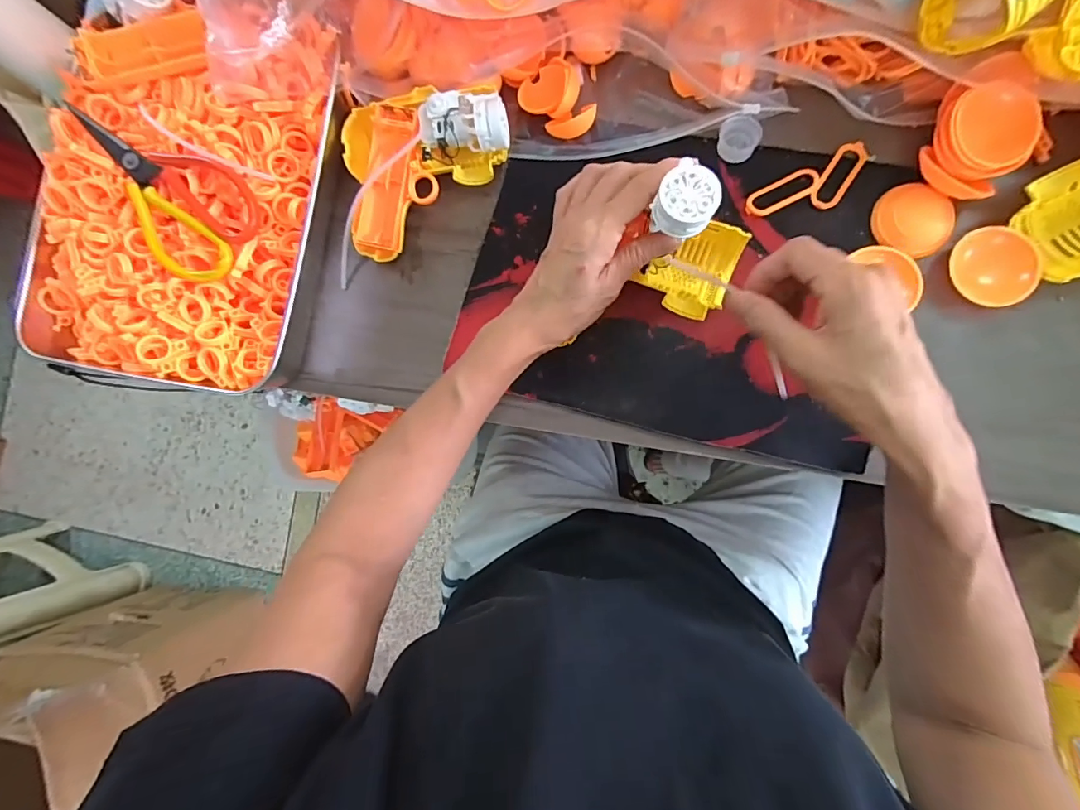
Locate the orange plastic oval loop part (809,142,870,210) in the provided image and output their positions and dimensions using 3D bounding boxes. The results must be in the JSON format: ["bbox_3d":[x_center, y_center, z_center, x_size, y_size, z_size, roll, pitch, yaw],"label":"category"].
[{"bbox_3d":[0.225,-0.172,0.353,0.023,0.005,0.056,34,92,9],"label":"orange plastic oval loop part"}]

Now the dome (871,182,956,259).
[{"bbox_3d":[0.266,-0.132,0.335,0.051,0.013,0.043,44,93,8],"label":"dome"}]

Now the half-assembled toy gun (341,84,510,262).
[{"bbox_3d":[-0.092,-0.191,0.375,0.136,0.033,0.120,-6,86,8],"label":"half-assembled toy gun"}]

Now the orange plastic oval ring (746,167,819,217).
[{"bbox_3d":[0.185,-0.162,0.358,0.056,0.004,0.022,-25,81,7],"label":"orange plastic oval ring"}]

